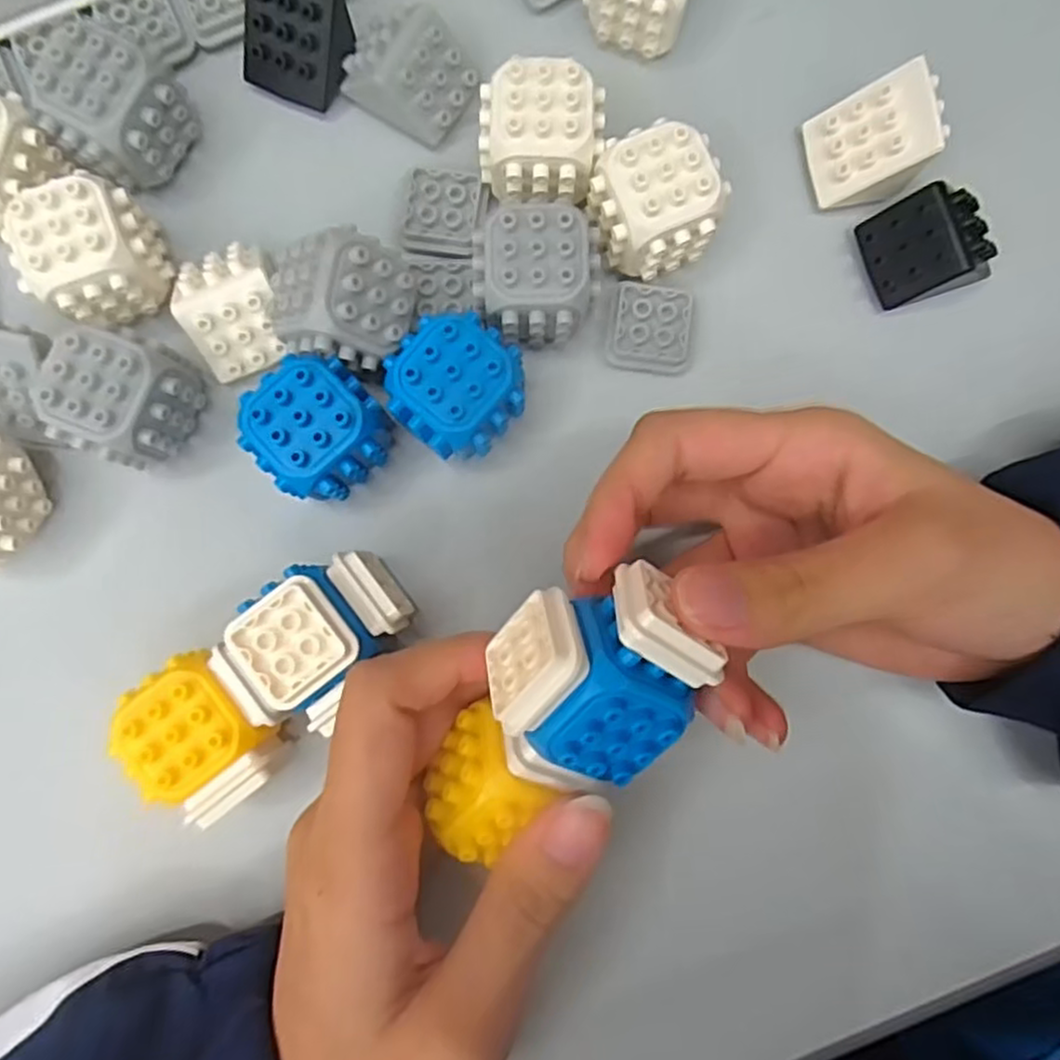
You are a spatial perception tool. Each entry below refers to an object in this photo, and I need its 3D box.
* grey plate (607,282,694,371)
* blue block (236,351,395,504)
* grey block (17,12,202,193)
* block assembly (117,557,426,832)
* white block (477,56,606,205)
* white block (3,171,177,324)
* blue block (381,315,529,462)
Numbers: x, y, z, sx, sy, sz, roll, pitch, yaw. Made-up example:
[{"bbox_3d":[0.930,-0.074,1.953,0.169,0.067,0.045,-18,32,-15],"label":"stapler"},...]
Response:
[{"bbox_3d":[0.039,-0.065,0.232,0.028,0.008,0.028,0,91,1],"label":"grey plate"},{"bbox_3d":[-0.061,-0.028,0.216,0.036,0.038,0.037,-41,88,-4],"label":"blue block"},{"bbox_3d":[-0.126,-0.128,0.222,0.034,0.039,0.037,31,85,1],"label":"grey block"},{"bbox_3d":[-0.072,0.042,0.208,0.081,0.045,0.040,-37,87,-4],"label":"block assembly"},{"bbox_3d":[0.003,-0.118,0.222,0.036,0.036,0.032,-4,86,-2],"label":"white block"},{"bbox_3d":[-0.129,-0.081,0.218,0.033,0.036,0.031,-21,86,-3],"label":"white block"},{"bbox_3d":[-0.021,-0.041,0.217,0.036,0.036,0.036,41,86,2],"label":"blue block"}]

